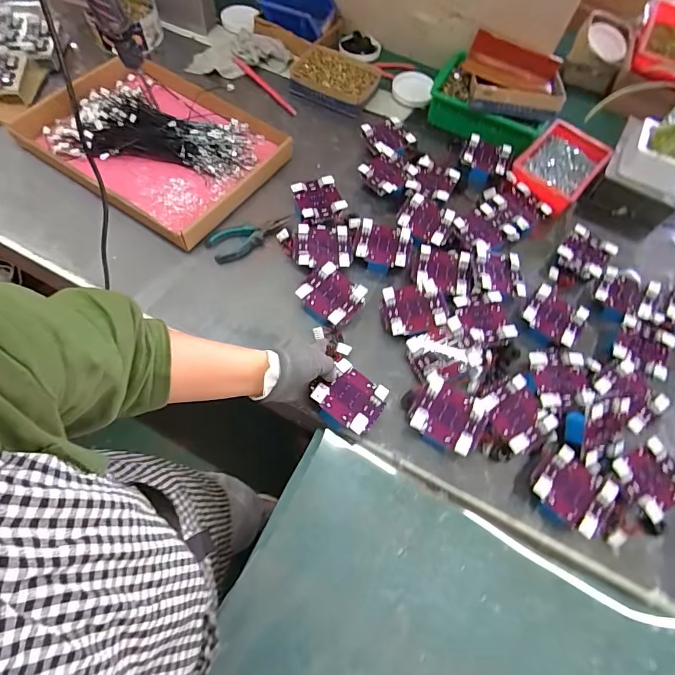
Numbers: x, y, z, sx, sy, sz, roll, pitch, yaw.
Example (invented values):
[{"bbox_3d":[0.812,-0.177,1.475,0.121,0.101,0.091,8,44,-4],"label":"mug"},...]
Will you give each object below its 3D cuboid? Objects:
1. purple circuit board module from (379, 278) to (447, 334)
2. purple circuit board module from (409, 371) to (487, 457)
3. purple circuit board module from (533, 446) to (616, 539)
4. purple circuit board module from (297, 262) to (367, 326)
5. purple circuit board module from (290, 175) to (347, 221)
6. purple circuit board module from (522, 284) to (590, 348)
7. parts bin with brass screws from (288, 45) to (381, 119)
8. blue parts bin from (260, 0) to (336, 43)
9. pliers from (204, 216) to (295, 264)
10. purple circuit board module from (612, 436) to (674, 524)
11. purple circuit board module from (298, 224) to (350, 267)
[{"bbox_3d":[0.119,-0.046,0.648,0.091,0.025,0.085,-8,72,-5],"label":"purple circuit board module"},{"bbox_3d":[0.155,0.113,0.583,0.107,0.035,0.093,32,73,9],"label":"purple circuit board module"},{"bbox_3d":[0.313,0.207,0.544,0.087,0.033,0.088,43,75,12],"label":"purple circuit board module"},{"bbox_3d":[-0.007,-0.066,0.659,0.097,0.030,0.085,34,73,9],"label":"purple circuit board module"},{"bbox_3d":[-0.037,-0.253,0.744,0.085,0.022,0.084,-18,64,-9],"label":"purple circuit board module"},{"bbox_3d":[0.355,-0.035,0.658,0.088,0.015,0.076,38,74,10],"label":"purple circuit board module"},{"bbox_3d":[-0.015,-0.585,0.916,0.199,0.037,0.143,25,72,6],"label":"parts bin with brass screws"},{"bbox_3d":[-0.107,-0.783,0.962,0.181,0.063,0.123,19,71,4],"label":"blue parts bin"},{"bbox_3d":[-0.154,-0.183,0.717,0.151,0.012,0.062,-32,75,-12],"label":"pliers"},{"bbox_3d":[0.430,0.194,0.556,0.083,0.026,0.081,-25,74,-10],"label":"purple circuit board module"},{"bbox_3d":[-0.024,-0.160,0.702,0.084,0.024,0.095,-1,71,-2],"label":"purple circuit board module"}]

